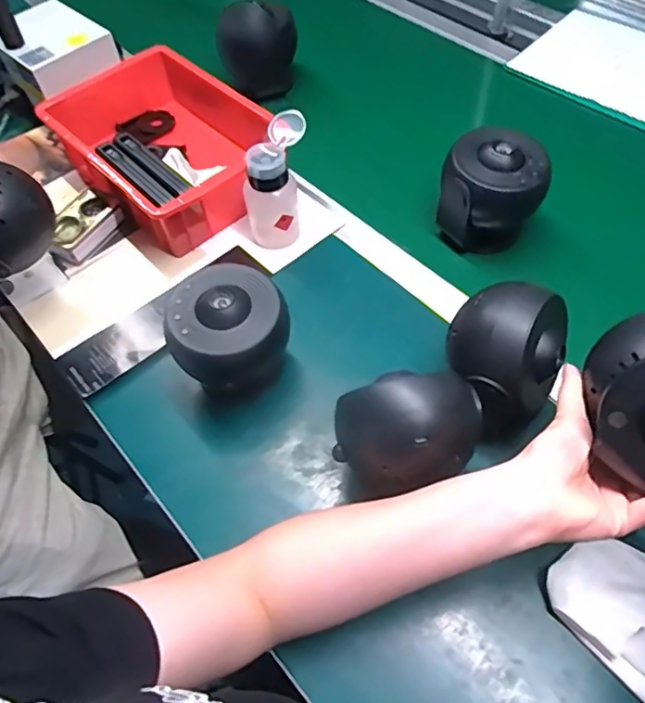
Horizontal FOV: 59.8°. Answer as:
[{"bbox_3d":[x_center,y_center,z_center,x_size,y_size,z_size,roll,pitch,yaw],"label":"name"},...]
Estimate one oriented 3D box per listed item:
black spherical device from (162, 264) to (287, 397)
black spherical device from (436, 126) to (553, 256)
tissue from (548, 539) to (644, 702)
[{"bbox_3d":[-0.091,-0.011,0.560,0.108,0.117,0.099,-2,56,2],"label":"black spherical device"},{"bbox_3d":[0.199,-0.183,0.660,0.112,0.122,0.092,17,59,14],"label":"black spherical device"},{"bbox_3d":[0.247,0.204,0.459,0.098,0.020,0.106,-39,62,-20],"label":"tissue"}]

